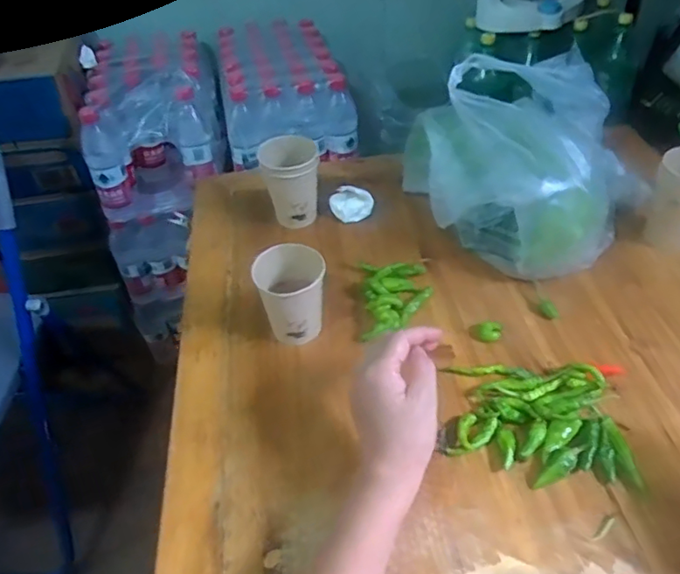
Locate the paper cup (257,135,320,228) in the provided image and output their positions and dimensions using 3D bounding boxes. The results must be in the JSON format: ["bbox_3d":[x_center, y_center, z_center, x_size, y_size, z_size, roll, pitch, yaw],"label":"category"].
[{"bbox_3d":[-0.062,-0.132,0.713,0.069,0.101,0.068,-1,45,1],"label":"paper cup"}]

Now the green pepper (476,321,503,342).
[{"bbox_3d":[0.156,0.048,0.583,0.024,0.017,0.020,16,48,17],"label":"green pepper"}]

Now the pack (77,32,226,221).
[{"bbox_3d":[-0.366,-0.348,1.153,0.250,0.212,0.370,-6,43,-5],"label":"pack"}]

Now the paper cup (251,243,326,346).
[{"bbox_3d":[-0.050,0.008,0.579,0.070,0.091,0.066,-14,46,-12],"label":"paper cup"}]

